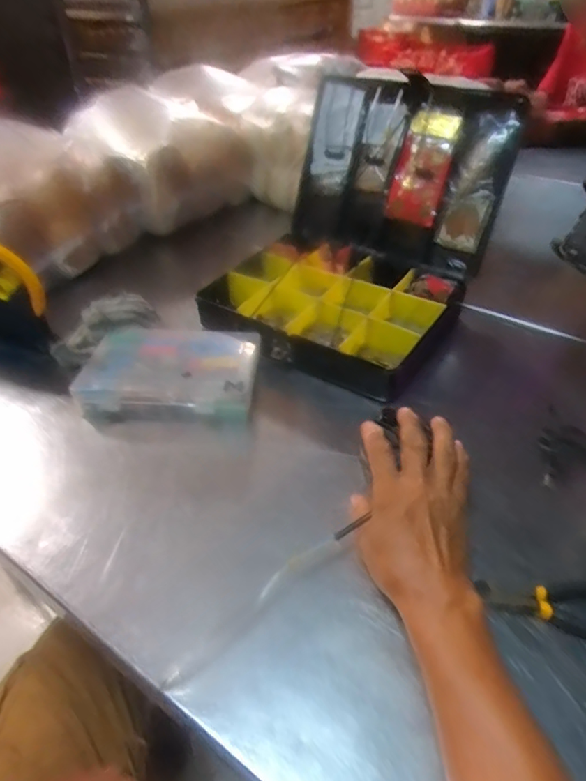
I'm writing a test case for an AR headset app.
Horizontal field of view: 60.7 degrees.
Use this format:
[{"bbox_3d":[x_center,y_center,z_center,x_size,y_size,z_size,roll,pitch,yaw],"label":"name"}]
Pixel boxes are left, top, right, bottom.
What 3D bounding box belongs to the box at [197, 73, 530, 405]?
[{"bbox_3d":[0.077,-0.219,0.650,0.292,0.252,0.334,24,47,24],"label":"box"}]

